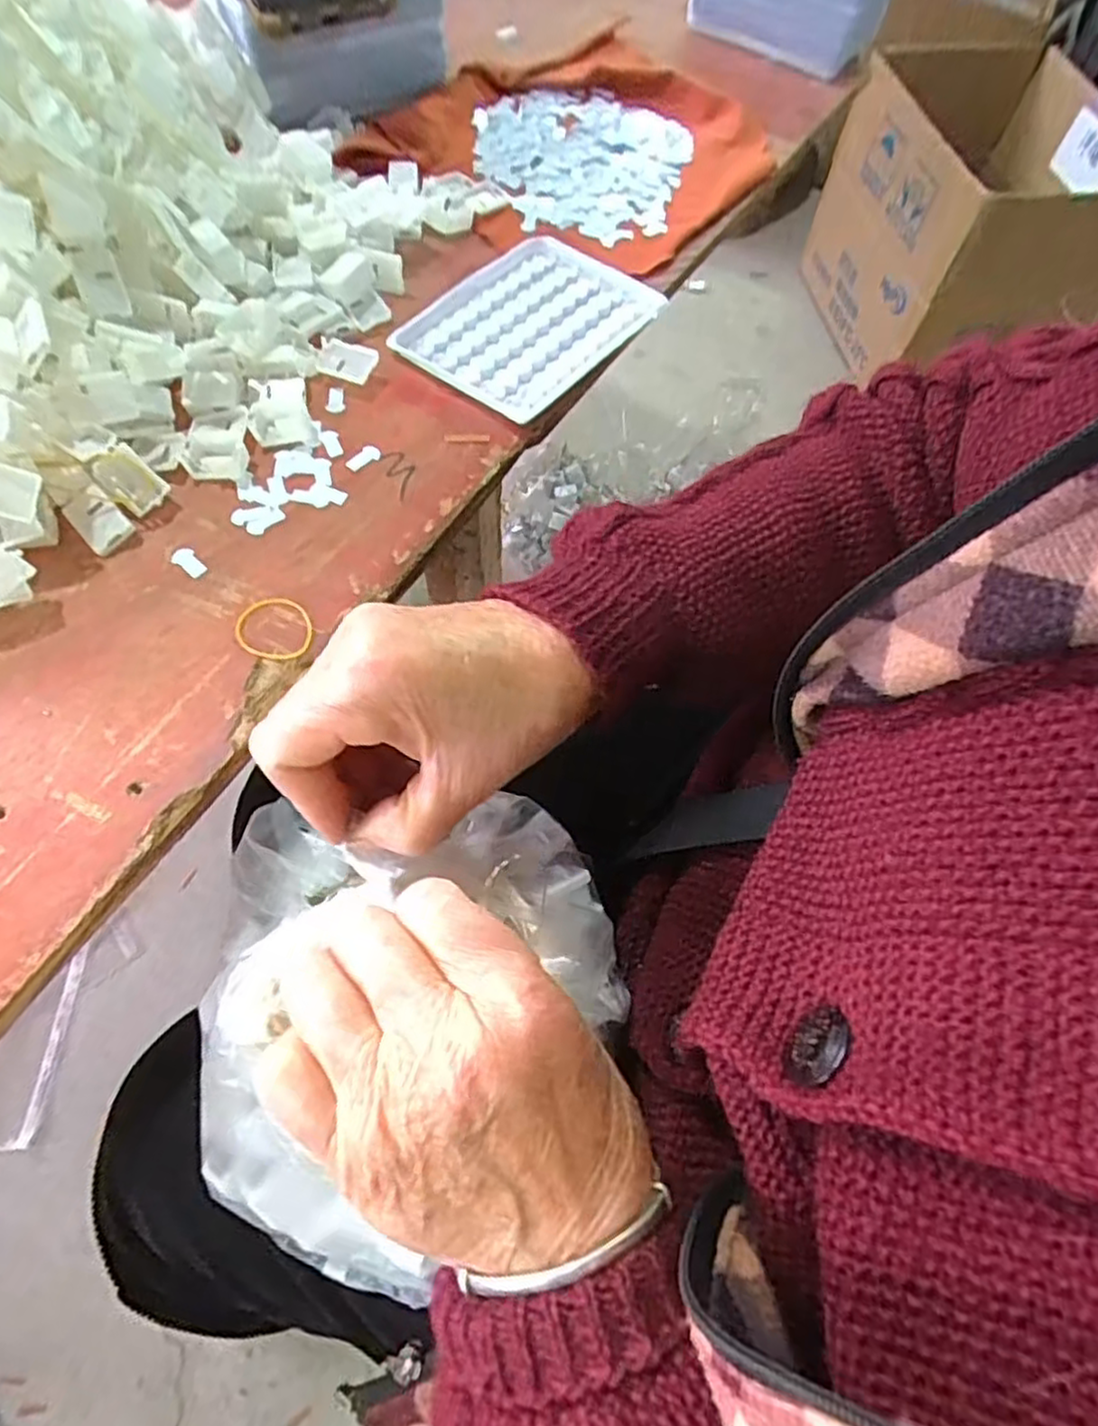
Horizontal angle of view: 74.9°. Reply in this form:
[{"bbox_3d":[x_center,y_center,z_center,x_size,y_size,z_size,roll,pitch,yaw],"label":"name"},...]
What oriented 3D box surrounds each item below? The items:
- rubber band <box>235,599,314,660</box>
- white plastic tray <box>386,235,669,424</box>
[{"bbox_3d":[-0.113,-0.035,0.293,0.029,0.004,0.031,1,63,-2],"label":"rubber band"},{"bbox_3d":[-0.008,-0.212,0.387,0.091,0.011,0.128,35,67,14],"label":"white plastic tray"}]

